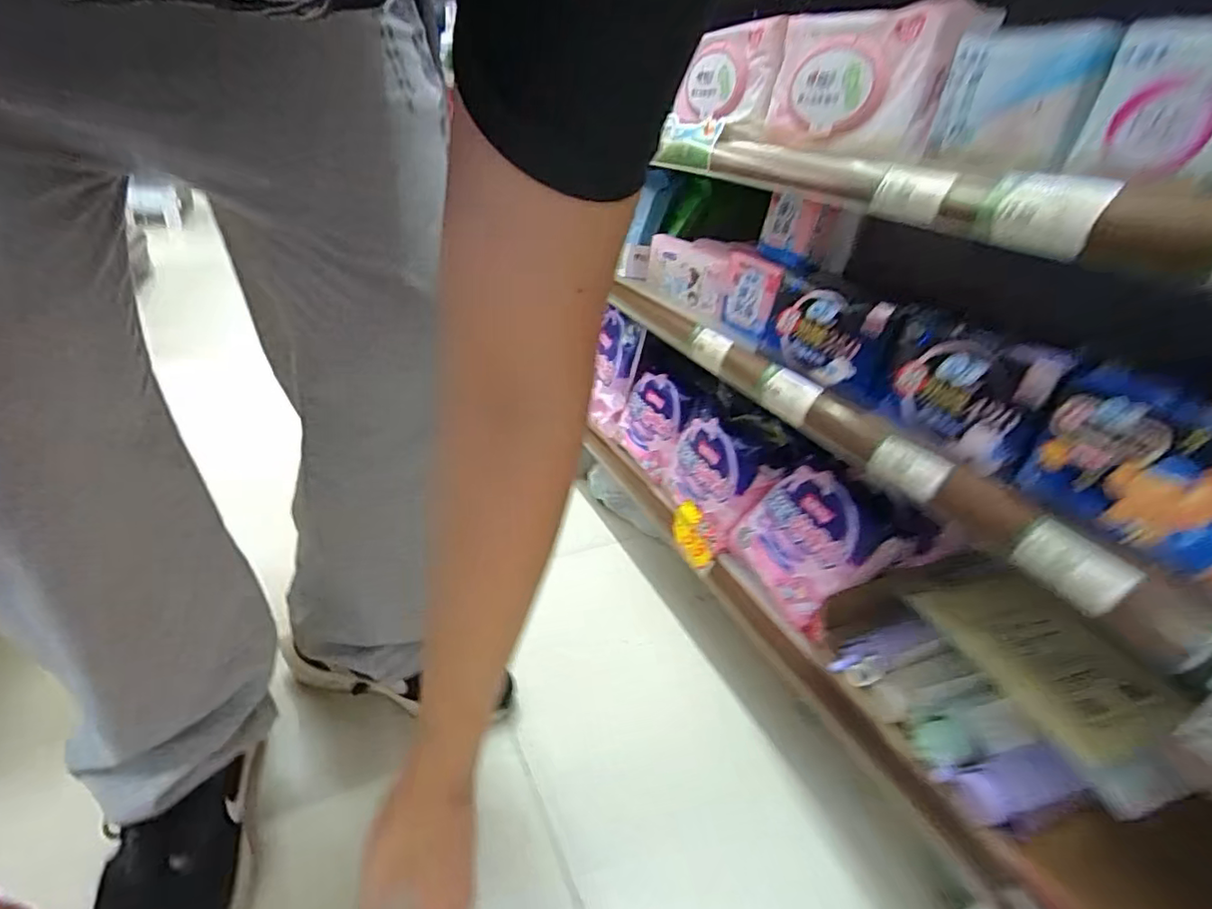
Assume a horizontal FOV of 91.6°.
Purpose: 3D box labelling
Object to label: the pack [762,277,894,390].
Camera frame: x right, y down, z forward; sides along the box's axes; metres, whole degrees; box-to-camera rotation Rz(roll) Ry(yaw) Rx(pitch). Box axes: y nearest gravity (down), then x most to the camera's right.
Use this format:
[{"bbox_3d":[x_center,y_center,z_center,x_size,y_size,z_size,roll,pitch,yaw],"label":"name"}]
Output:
[{"bbox_3d":[0.234,-0.117,0.585,0.081,0.088,0.145,3,29,-33],"label":"pack"}]

